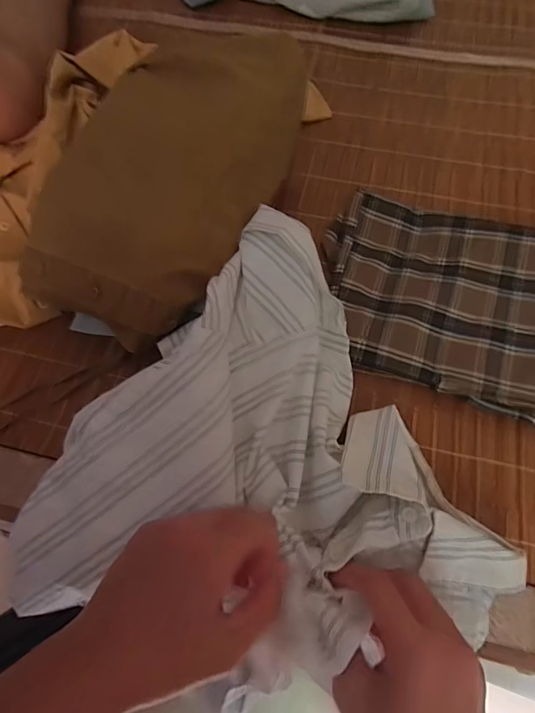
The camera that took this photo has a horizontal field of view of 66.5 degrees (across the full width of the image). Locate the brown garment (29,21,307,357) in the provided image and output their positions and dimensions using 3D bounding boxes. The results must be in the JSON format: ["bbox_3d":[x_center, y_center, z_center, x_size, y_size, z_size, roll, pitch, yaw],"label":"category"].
[{"bbox_3d":[-0.097,-0.186,0.399,0.201,0.073,0.326,21,70,11],"label":"brown garment"}]

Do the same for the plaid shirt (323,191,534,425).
[{"bbox_3d":[0.218,-0.055,0.413,0.327,0.048,0.204,19,69,10],"label":"plaid shirt"}]

